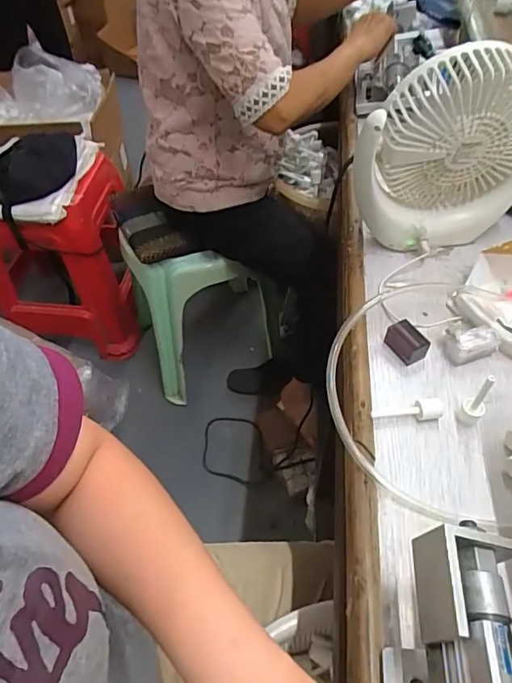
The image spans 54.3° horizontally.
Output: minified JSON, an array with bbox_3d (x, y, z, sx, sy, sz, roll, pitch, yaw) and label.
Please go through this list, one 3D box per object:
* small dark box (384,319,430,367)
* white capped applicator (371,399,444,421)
[{"bbox_3d":[0.151,0.001,0.500,0.026,0.023,0.043,-25,54,-17],"label":"small dark box"},{"bbox_3d":[0.136,0.063,0.452,0.065,0.012,0.018,-2,51,1],"label":"white capped applicator"}]

